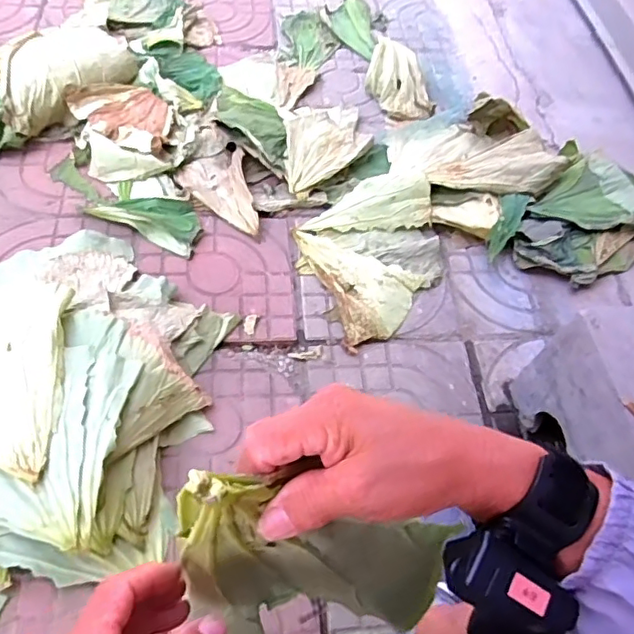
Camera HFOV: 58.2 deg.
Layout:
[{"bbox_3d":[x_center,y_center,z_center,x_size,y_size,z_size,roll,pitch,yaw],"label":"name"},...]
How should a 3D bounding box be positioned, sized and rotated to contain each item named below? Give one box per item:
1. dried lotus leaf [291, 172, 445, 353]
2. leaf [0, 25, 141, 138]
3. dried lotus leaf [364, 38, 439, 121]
[{"bbox_3d":[0.126,-0.131,1.106,0.311,0.070,0.301,-25,63,-21],"label":"dried lotus leaf"},{"bbox_3d":[-0.563,-0.546,1.255,0.323,0.100,0.193,-36,69,-24],"label":"leaf"},{"bbox_3d":[0.189,-0.573,1.372,0.131,0.070,0.221,-14,60,-13],"label":"dried lotus leaf"}]

